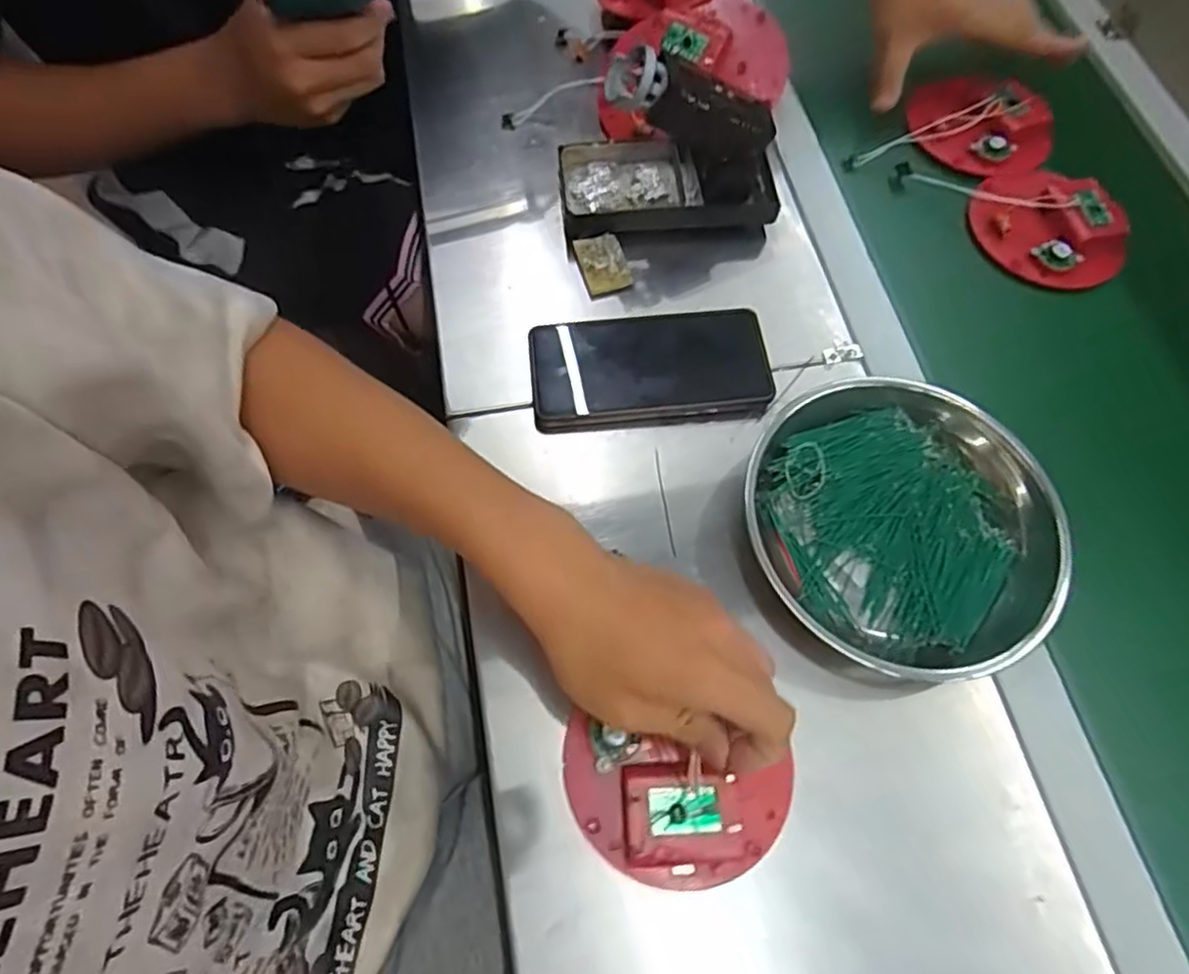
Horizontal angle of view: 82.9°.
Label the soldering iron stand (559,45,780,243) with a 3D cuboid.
[{"bbox_3d":[0.057,-0.252,0.497,0.163,0.121,0.080,-6,67,-4],"label":"soldering iron stand"}]

